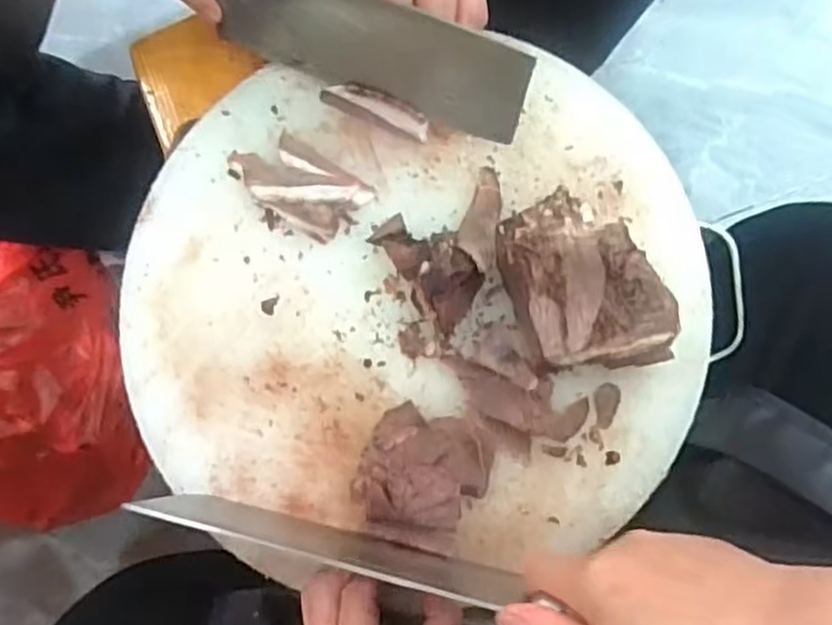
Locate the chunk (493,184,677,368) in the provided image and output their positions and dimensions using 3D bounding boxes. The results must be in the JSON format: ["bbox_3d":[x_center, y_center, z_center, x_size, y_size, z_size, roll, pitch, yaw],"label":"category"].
[{"bbox_3d":[0.095,-0.013,0.427,0.077,0.039,0.102,-22,81,3],"label":"chunk"}]

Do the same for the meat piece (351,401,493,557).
[{"bbox_3d":[0.002,0.097,0.439,0.071,0.019,0.080,24,86,9],"label":"meat piece"}]

